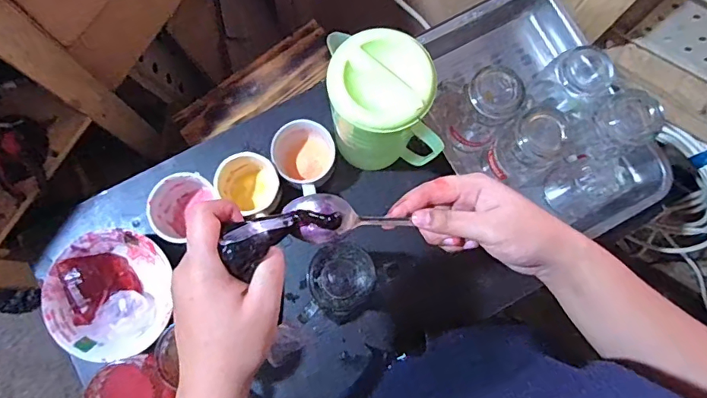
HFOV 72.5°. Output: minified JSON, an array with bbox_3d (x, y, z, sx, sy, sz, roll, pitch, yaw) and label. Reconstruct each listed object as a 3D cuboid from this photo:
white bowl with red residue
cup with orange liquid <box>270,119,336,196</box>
[{"bbox_3d":[-0.298,0.117,0.589,0.133,0.046,0.146,0,81,0],"label":"white bowl with red residue"},{"bbox_3d":[-0.061,-0.056,0.623,0.080,0.078,0.093,-29,83,-5],"label":"cup with orange liquid"}]

